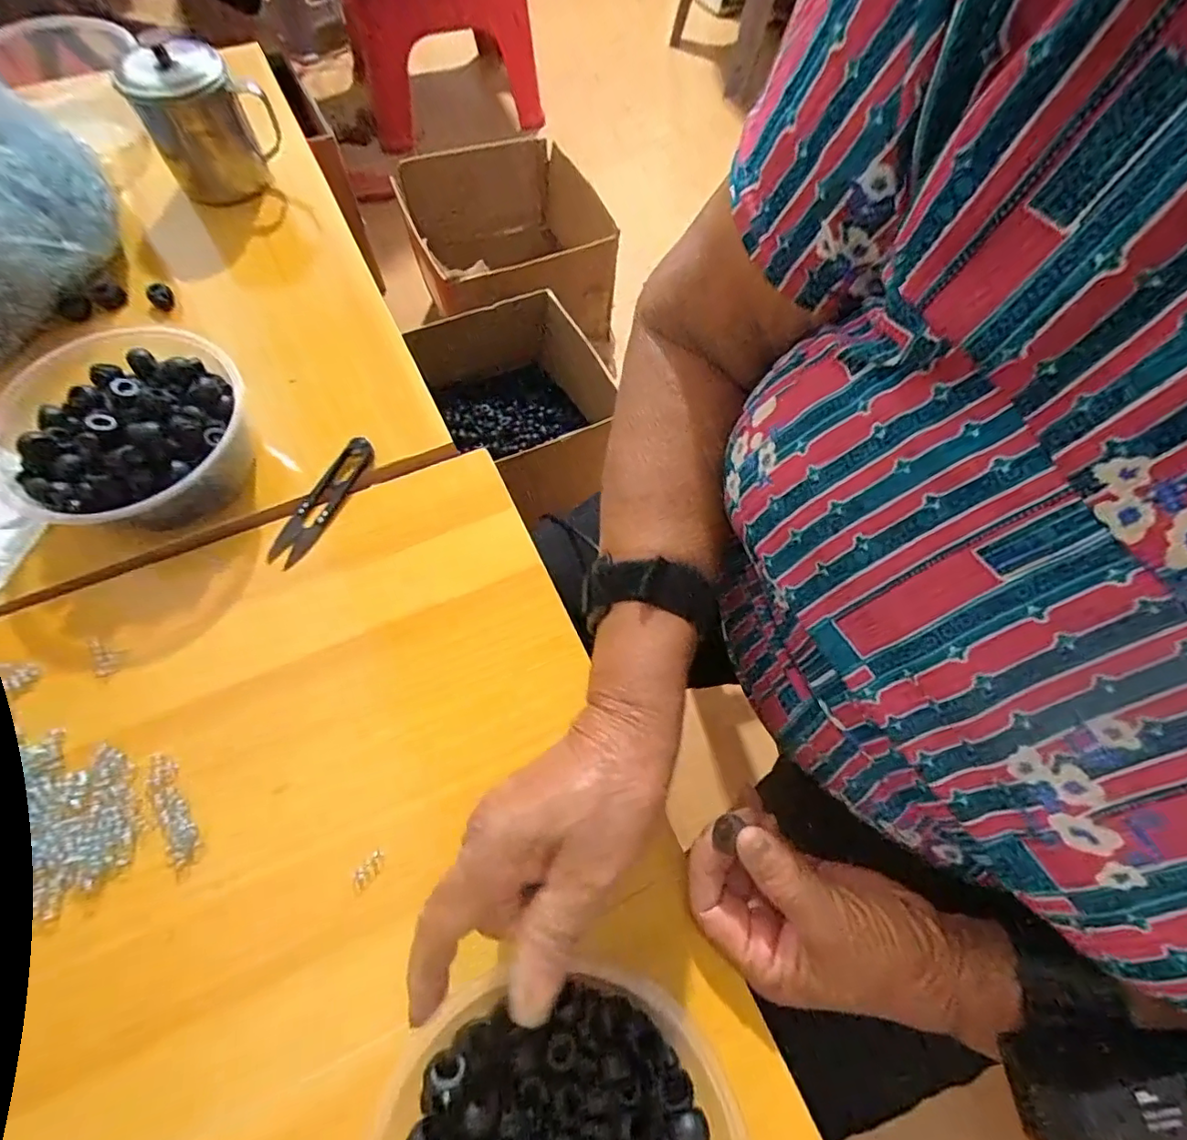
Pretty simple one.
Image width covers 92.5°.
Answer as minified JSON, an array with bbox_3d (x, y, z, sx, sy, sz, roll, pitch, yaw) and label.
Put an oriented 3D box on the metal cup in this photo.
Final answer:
[{"bbox_3d":[-0.321,-0.377,0.473,0.094,0.099,0.094,1,65,-3],"label":"metal cup"}]

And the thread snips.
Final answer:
[{"bbox_3d":[-0.182,-0.048,0.380,0.024,0.008,0.100,20,65,6],"label":"thread snips"}]

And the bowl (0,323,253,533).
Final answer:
[{"bbox_3d":[-0.291,-0.078,0.360,0.142,0.060,0.137,1,65,-3],"label":"bowl"}]

